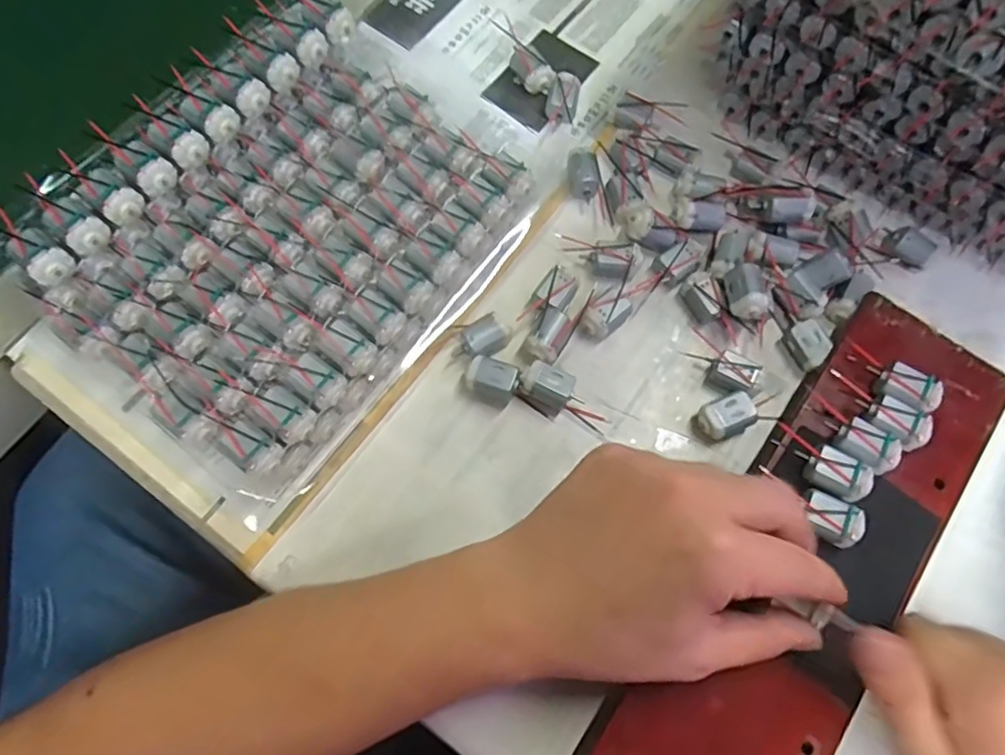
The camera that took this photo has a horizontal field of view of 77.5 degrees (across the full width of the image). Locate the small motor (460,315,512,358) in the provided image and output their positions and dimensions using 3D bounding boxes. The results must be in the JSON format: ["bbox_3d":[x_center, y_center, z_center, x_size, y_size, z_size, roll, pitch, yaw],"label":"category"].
[{"bbox_3d":[-0.009,-0.022,0.341,0.026,0.015,0.016,-33,75,-11],"label":"small motor"}]

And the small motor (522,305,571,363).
[{"bbox_3d":[0.025,-0.022,0.342,0.016,0.016,0.030,30,73,9],"label":"small motor"}]

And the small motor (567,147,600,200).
[{"bbox_3d":[0.049,-0.122,0.379,0.016,0.015,0.030,-8,71,-3],"label":"small motor"}]

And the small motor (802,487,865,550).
[{"bbox_3d":[0.151,0.066,0.290,0.029,0.017,0.020,29,73,9],"label":"small motor"}]

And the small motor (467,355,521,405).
[{"bbox_3d":[-0.005,0.001,0.332,0.027,0.021,0.018,19,72,6],"label":"small motor"}]

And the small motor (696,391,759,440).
[{"bbox_3d":[0.118,0.021,0.332,0.028,0.017,0.020,-22,73,-8],"label":"small motor"}]

